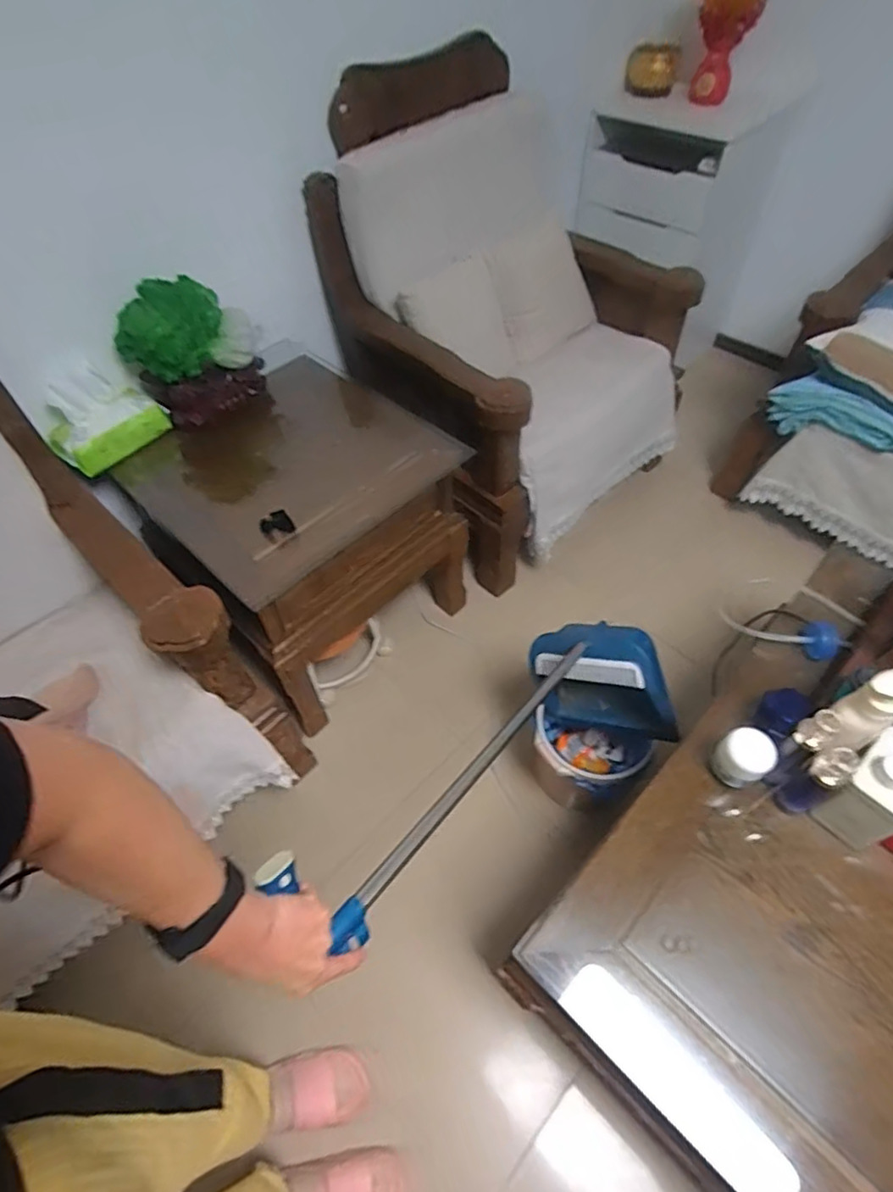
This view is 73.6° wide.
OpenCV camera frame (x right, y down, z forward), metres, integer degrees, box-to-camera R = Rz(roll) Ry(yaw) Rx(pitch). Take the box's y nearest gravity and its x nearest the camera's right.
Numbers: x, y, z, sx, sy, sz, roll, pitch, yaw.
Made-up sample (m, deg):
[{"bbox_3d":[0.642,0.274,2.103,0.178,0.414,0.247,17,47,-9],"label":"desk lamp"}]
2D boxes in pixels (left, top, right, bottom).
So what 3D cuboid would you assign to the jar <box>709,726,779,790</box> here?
[{"bbox_3d":[0.448,0.245,0.901,0.071,0.083,0.070,0,54,0],"label":"jar"}]

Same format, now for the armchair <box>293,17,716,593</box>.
[{"bbox_3d":[0.181,-0.654,1.550,0.696,0.919,0.769,35,61,22],"label":"armchair"}]

